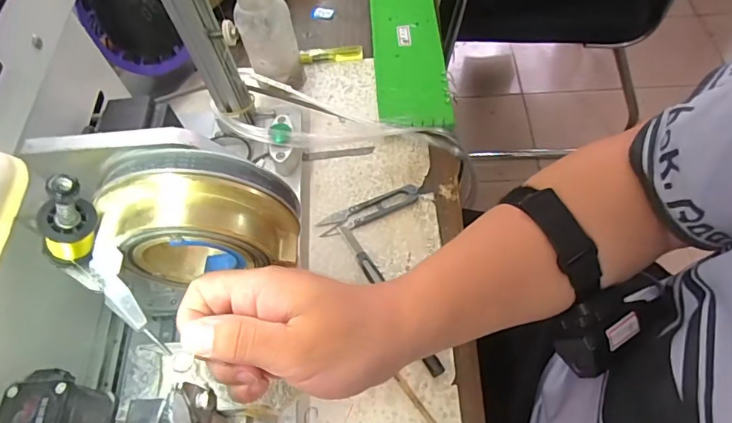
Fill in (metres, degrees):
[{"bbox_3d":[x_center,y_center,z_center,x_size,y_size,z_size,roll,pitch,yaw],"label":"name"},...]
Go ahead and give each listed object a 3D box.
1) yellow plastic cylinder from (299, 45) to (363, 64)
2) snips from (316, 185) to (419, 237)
[{"bbox_3d":[-0.042,-0.190,0.563,0.076,0.012,0.017,-3,60,3],"label":"yellow plastic cylinder"},{"bbox_3d":[0.003,-0.002,0.456,0.100,0.015,0.021,-21,61,-7],"label":"snips"}]

